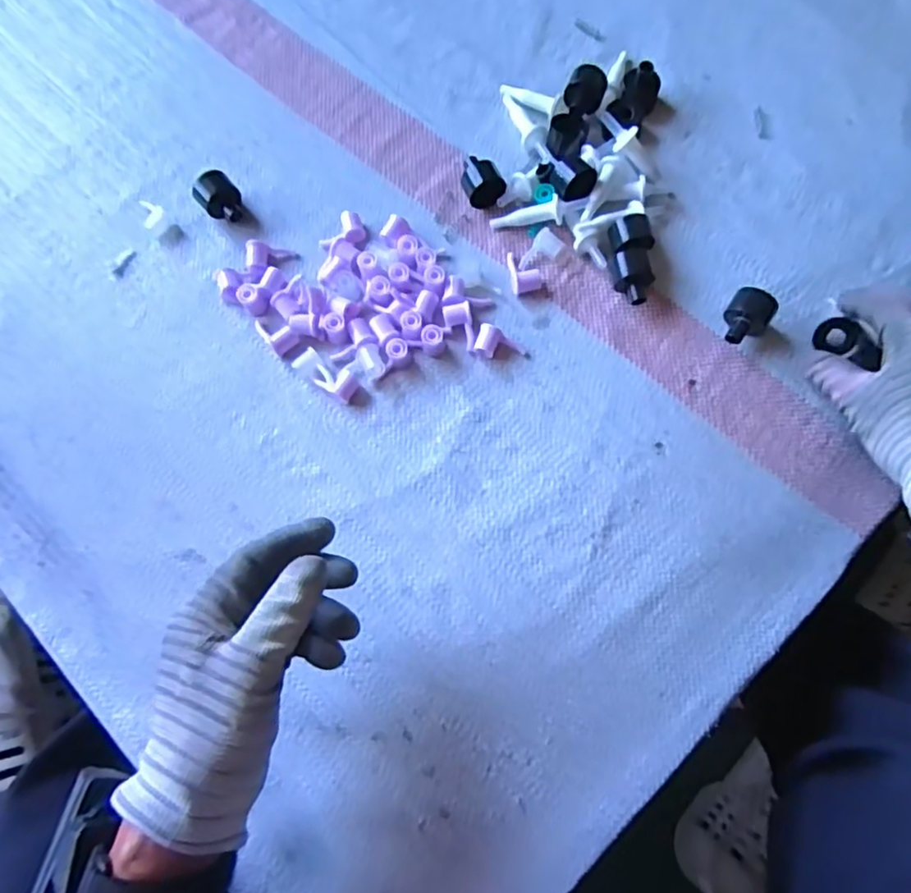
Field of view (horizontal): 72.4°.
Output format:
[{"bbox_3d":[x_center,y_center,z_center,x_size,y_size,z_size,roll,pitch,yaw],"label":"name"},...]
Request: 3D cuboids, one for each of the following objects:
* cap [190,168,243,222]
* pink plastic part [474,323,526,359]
[{"bbox_3d":[-0.184,-0.194,0.488,0.032,0.026,0.034,-34,77,-8],"label":"cap"},{"bbox_3d":[0.031,-0.072,0.452,0.035,0.014,0.020,29,77,9],"label":"pink plastic part"}]

